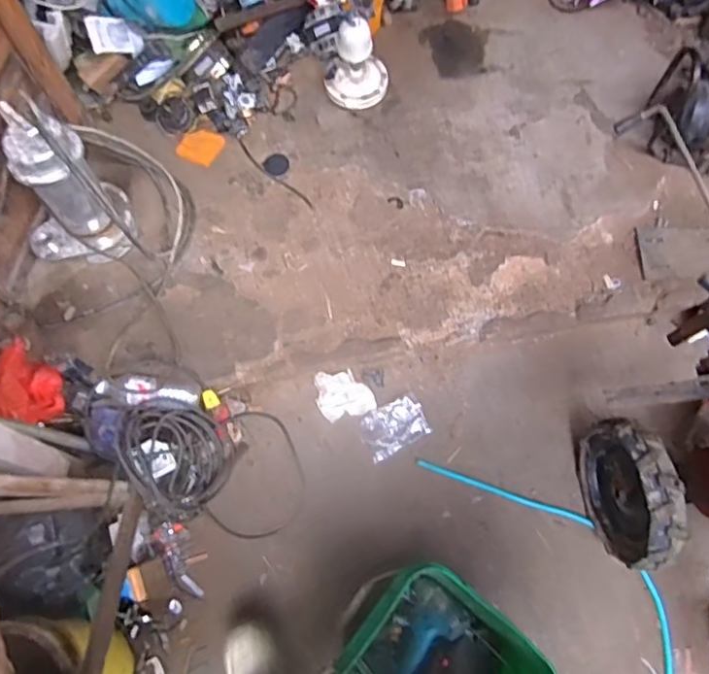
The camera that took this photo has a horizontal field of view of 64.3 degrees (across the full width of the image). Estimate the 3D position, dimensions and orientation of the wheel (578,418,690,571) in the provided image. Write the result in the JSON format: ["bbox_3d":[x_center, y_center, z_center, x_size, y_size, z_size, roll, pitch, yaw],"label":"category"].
[{"bbox_3d":[0.555,0.315,1.152,0.072,0.281,0.277,-11,70,-4],"label":"wheel"}]

